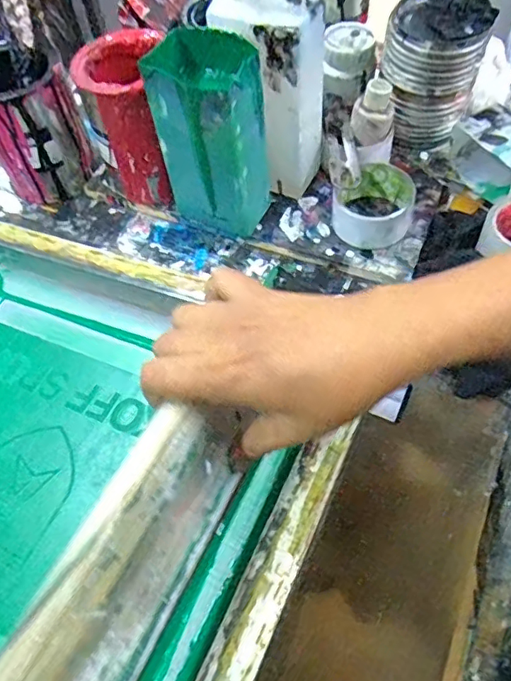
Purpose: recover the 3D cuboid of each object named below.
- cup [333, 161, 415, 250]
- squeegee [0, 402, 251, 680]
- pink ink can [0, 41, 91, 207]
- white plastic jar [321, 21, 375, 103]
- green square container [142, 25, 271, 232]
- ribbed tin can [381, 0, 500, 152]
[{"bbox_3d":[0.125,-0.139,0.575,0.074,0.056,0.080,-2,57,3],"label":"cup"},{"bbox_3d":[-0.071,0.117,0.288,0.028,0.104,0.178,10,57,31],"label":"squeegee"},{"bbox_3d":[-0.257,-0.245,0.623,0.095,0.141,0.096,-2,57,3],"label":"pink ink can"},{"bbox_3d":[0.105,-0.321,0.626,0.059,0.051,0.071,3,58,7],"label":"white plastic jar"},{"bbox_3d":[-0.037,-0.197,0.532,0.092,0.184,0.080,27,63,20],"label":"green square container"},{"bbox_3d":[0.191,-0.301,0.603,0.102,0.131,0.104,-2,57,3],"label":"ribbed tin can"}]

